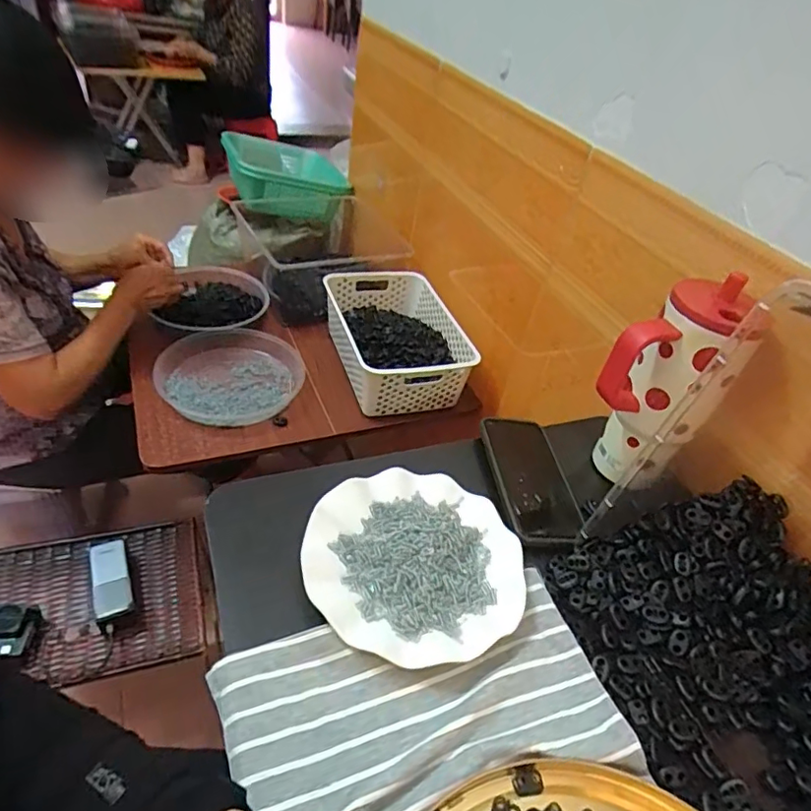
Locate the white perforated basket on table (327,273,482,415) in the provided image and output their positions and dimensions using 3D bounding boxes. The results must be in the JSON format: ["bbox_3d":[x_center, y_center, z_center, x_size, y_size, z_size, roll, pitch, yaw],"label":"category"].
[{"bbox_3d":[-0.019,-0.124,1.006,0.213,0.095,0.313,-5,43,-17],"label":"white perforated basket on table"}]

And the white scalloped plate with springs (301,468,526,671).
[{"bbox_3d":[0.008,0.130,0.464,0.178,0.021,0.172,4,42,-3],"label":"white scalloped plate with springs"}]

